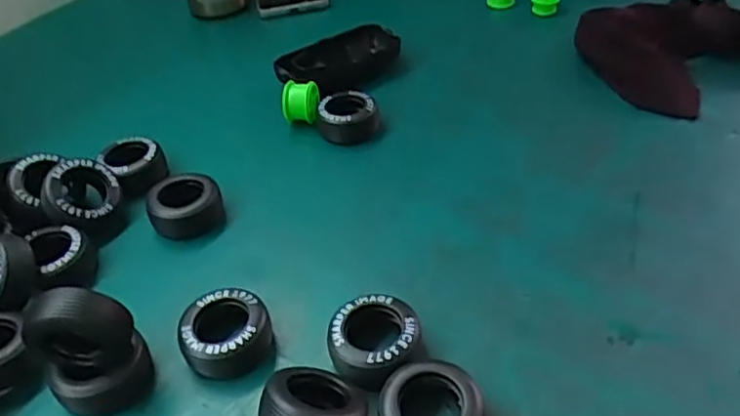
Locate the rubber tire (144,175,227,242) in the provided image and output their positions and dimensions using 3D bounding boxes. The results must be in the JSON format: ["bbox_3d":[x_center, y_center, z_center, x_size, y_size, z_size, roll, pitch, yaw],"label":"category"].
[{"bbox_3d":[-0.126,0.000,0.438,0.048,0.028,0.039,-20,42,-15],"label":"rubber tire"}]

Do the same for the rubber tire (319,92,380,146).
[{"bbox_3d":[-0.018,-0.071,0.500,0.046,0.026,0.043,-11,41,-6],"label":"rubber tire"}]

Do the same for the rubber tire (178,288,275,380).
[{"bbox_3d":[-0.080,0.068,0.354,0.047,0.023,0.050,-4,41,3],"label":"rubber tire"}]

